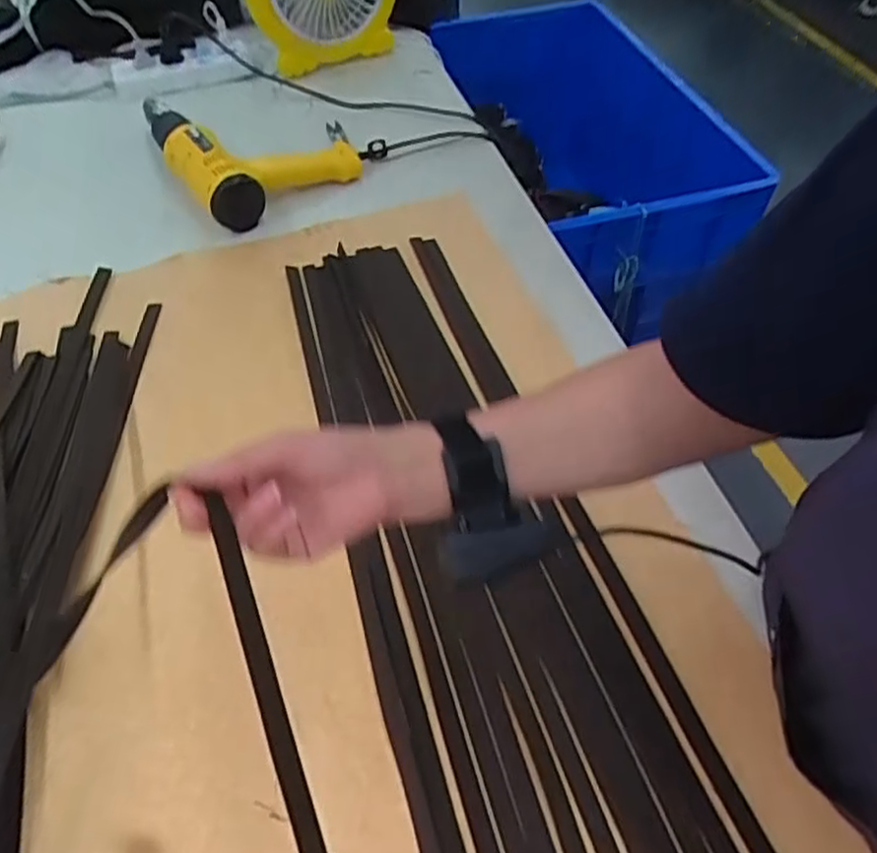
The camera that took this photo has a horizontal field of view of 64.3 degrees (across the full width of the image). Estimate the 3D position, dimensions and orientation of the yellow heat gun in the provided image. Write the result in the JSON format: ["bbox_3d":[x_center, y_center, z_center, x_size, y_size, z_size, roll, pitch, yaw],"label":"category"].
[{"bbox_3d":[-0.245,-0.368,0.910,0.214,0.080,0.255,-25,56,-18],"label":"yellow heat gun"}]

